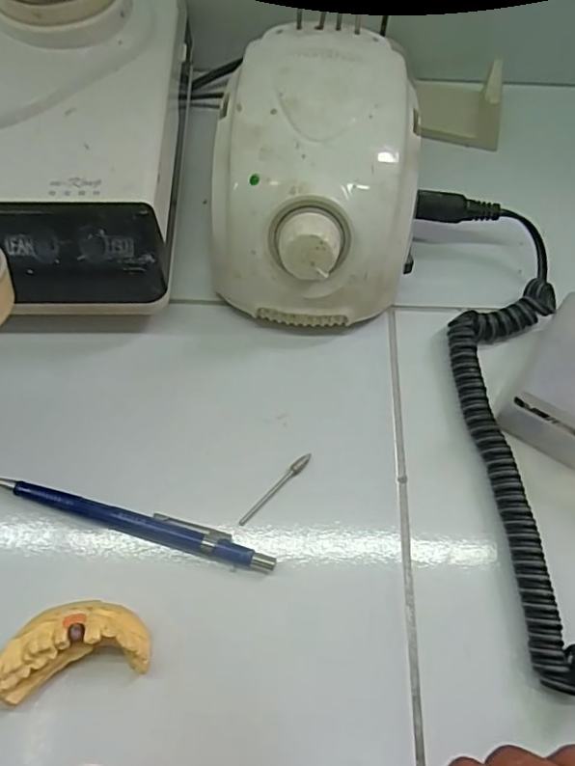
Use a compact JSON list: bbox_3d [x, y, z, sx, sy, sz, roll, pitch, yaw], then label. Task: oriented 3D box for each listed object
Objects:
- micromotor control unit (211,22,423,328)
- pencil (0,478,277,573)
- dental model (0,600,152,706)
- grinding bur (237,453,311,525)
[{"bbox_3d":[0.014,-0.103,0.293,0.103,0.085,0.134,4,63,1],"label":"micromotor control unit"},{"bbox_3d":[-0.070,0.061,0.252,0.132,0.011,0.012,15,64,7],"label":"pencil"},{"bbox_3d":[-0.085,0.103,0.223,0.055,0.022,0.029,-12,64,-7],"label":"dental model"},{"bbox_3d":[-0.005,0.049,0.262,0.005,0.004,0.045,40,70,18],"label":"grinding bur"}]

